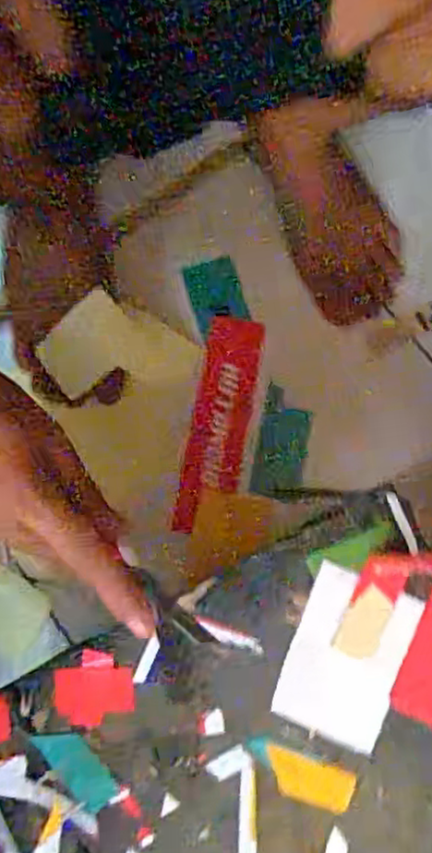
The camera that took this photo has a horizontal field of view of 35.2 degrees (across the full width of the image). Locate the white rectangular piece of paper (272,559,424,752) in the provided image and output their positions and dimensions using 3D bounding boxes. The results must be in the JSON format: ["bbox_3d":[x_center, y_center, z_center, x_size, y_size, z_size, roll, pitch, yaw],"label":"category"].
[{"bbox_3d":[0.070,0.125,0.369,0.059,0.006,0.085,21,79,5],"label":"white rectangular piece of paper"}]

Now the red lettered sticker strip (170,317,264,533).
[{"bbox_3d":[0.002,-0.002,0.615,0.054,0.005,0.194,12,81,-2],"label":"red lettered sticker strip"}]

